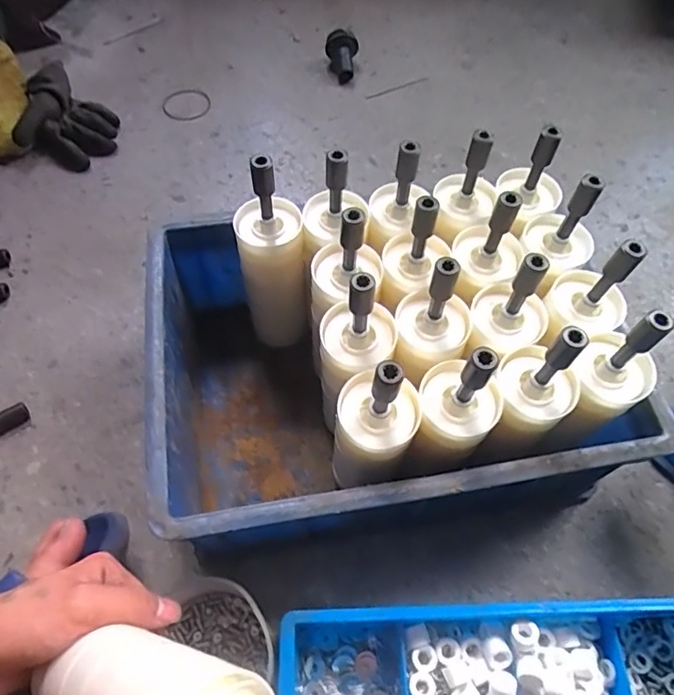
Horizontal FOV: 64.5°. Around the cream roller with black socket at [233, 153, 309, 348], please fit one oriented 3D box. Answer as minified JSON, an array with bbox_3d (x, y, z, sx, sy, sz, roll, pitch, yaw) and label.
[{"bbox_3d":[-0.064,-0.077,0.520,0.063,0.243,0.056,-11,60,-8],"label":"cream roller with black socket"}]

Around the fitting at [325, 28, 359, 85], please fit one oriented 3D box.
[{"bbox_3d":[0.006,-0.465,0.852,0.050,0.050,0.075,3,59,0],"label":"fitting"}]

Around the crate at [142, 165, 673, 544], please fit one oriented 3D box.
[{"bbox_3d":[0.036,0.000,0.476,0.379,0.241,0.284,-7,60,-6],"label":"crate"}]

